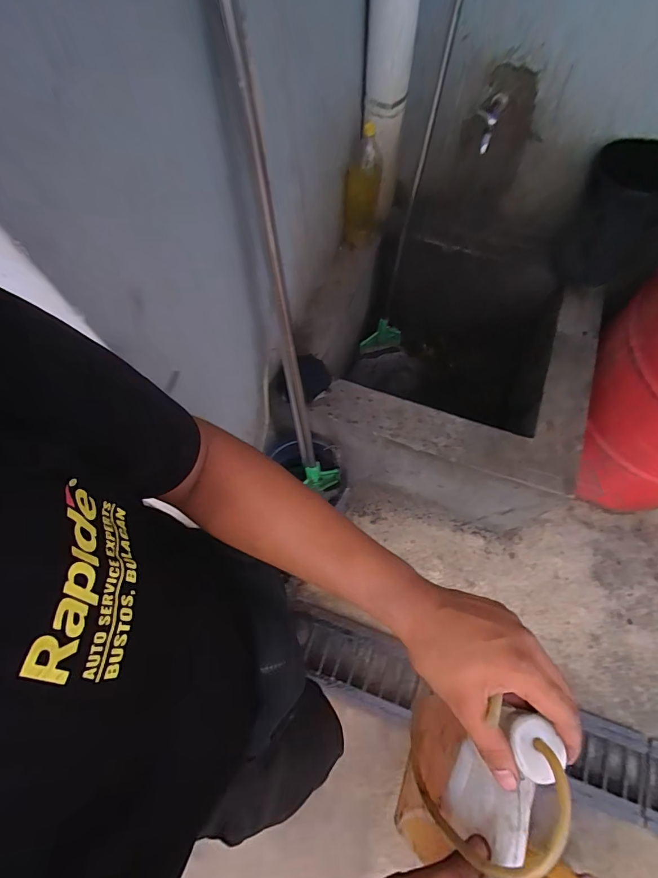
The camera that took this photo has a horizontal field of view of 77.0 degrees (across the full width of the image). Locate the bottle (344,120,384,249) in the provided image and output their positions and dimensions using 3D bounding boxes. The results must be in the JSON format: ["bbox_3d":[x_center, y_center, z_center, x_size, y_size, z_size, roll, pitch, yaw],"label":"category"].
[{"bbox_3d":[0.100,-0.731,1.220,0.100,0.353,0.082,9,68,5],"label":"bottle"}]

